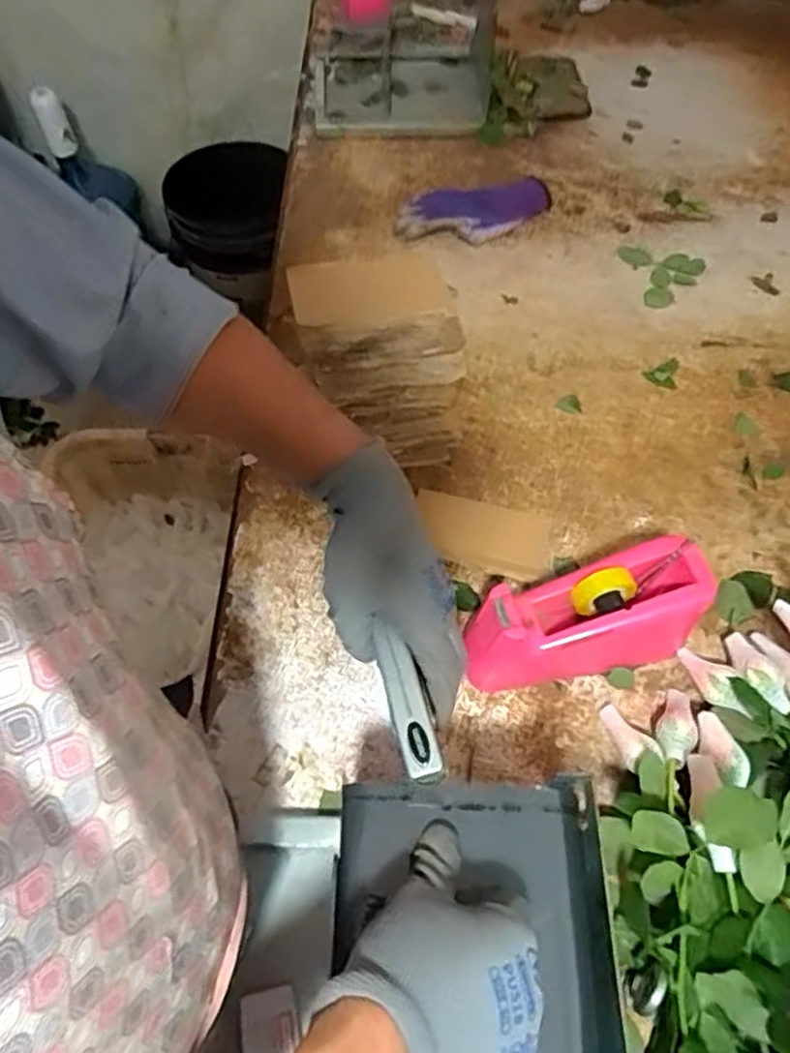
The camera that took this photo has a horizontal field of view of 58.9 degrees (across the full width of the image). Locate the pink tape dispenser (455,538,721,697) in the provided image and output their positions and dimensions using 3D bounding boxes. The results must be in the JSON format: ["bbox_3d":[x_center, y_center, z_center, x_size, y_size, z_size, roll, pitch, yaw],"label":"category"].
[{"bbox_3d":[0.161,0.081,0.598,0.193,0.103,0.072,-14,60,-9],"label":"pink tape dispenser"}]

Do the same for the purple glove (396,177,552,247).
[{"bbox_3d":[0.106,-0.413,0.917,0.205,0.042,0.088,1,59,0],"label":"purple glove"}]

